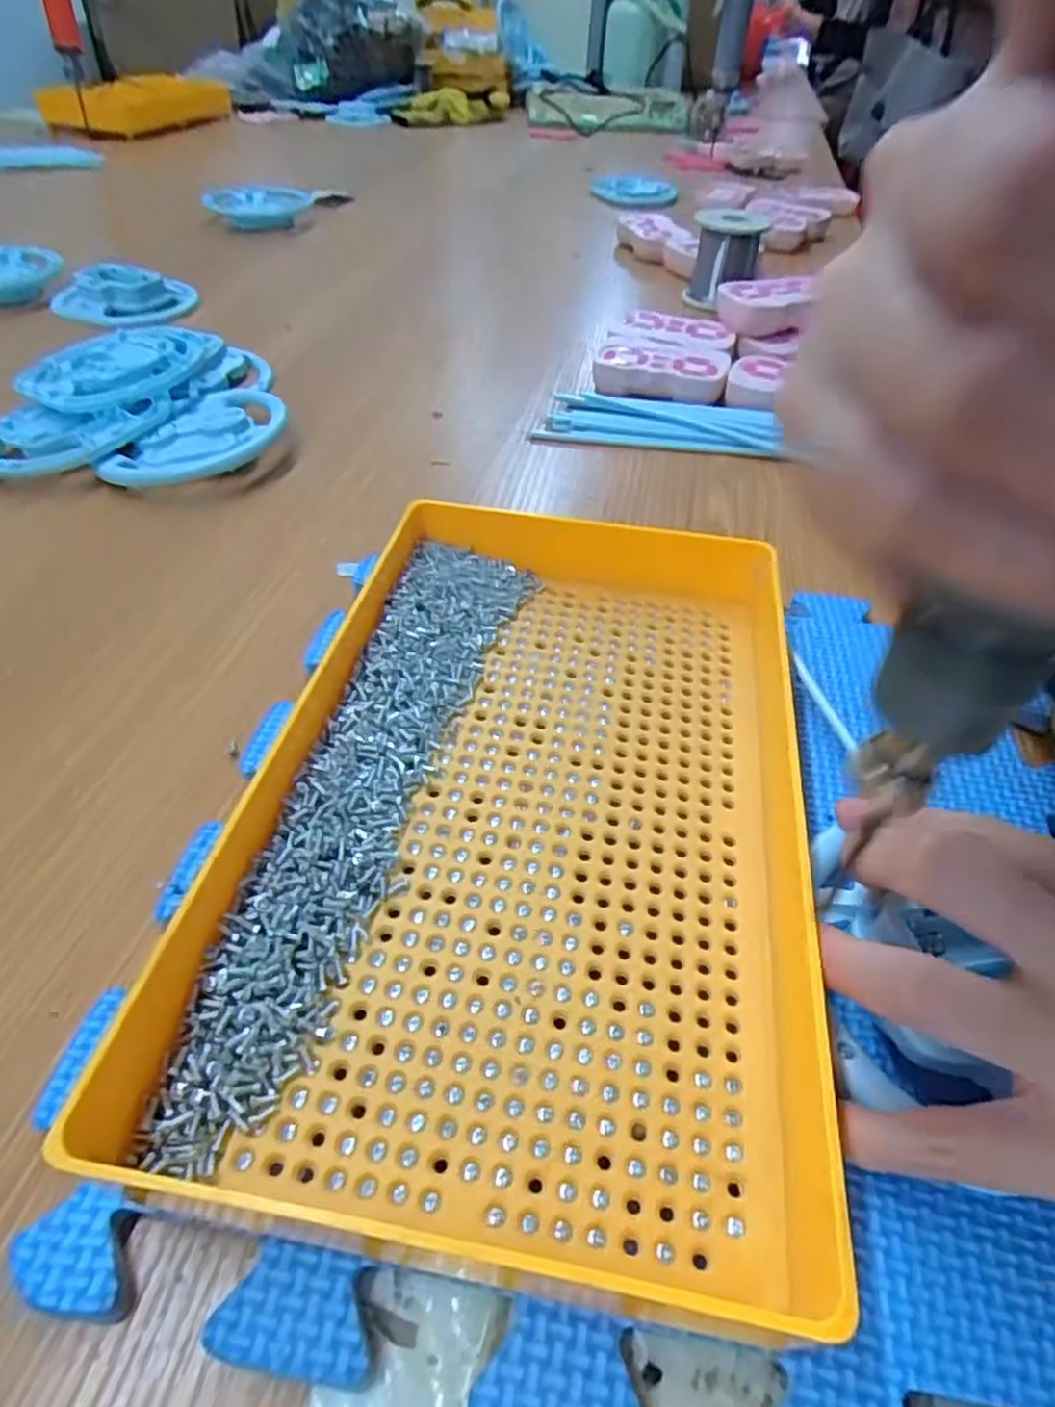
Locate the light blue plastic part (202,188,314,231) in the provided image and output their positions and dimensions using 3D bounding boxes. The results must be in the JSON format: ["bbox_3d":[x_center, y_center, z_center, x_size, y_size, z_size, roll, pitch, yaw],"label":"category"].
[{"bbox_3d":[-0.271,-0.500,0.759,0.104,0.028,0.080,-11,47,-14],"label":"light blue plastic part"}]

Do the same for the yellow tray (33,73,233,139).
[{"bbox_3d":[-0.548,-0.879,1.087,0.109,0.043,0.313,16,45,9],"label":"yellow tray"}]

